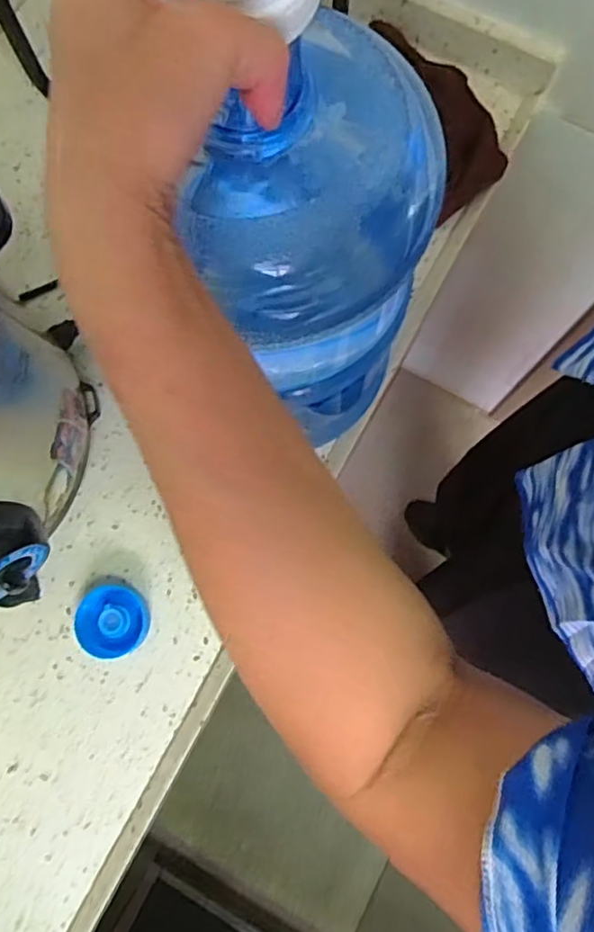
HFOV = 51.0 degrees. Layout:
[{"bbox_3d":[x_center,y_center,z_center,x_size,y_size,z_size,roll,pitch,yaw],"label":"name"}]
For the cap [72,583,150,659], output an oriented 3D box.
[{"bbox_3d":[-0.152,0.128,0.516,0.056,0.023,0.055,0,77,0],"label":"cap"}]

